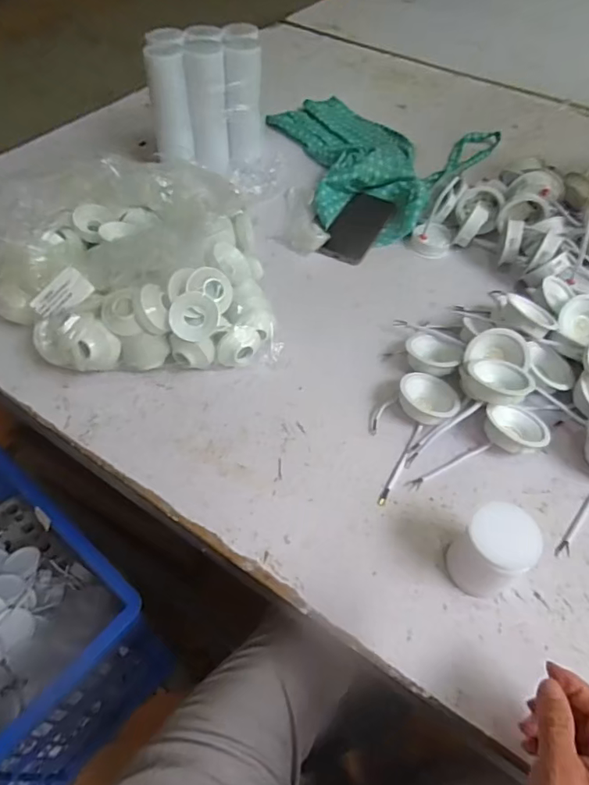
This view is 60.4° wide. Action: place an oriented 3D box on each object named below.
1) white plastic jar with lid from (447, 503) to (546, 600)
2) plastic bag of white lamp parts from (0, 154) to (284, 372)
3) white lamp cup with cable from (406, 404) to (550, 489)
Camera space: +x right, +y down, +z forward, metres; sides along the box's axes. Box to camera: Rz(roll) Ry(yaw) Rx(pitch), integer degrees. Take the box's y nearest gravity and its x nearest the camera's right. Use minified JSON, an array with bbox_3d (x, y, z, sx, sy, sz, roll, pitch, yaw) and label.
[{"bbox_3d":[0.178,0.143,0.457,0.053,0.080,0.058,1,52,-1],"label":"white plastic jar with lid"},{"bbox_3d":[-0.209,-0.178,0.661,0.344,0.140,0.307,-4,53,-5],"label":"plastic bag of white lamp parts"},{"bbox_3d":[0.198,0.054,0.556,0.165,0.033,0.056,-12,54,-11],"label":"white lamp cup with cable"}]

